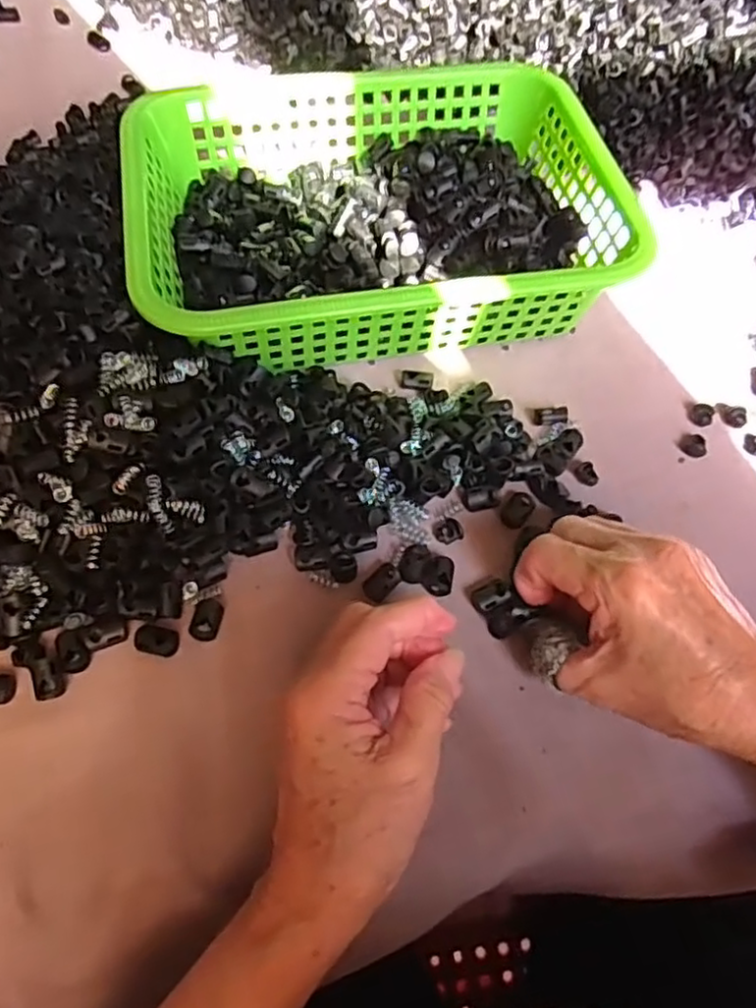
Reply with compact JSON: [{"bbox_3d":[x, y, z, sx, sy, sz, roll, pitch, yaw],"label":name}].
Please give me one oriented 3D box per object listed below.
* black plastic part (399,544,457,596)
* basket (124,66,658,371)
[{"bbox_3d":[0.026,0.035,0.360,0.031,0.007,0.022,26,61,12],"label":"black plastic part"},{"bbox_3d":[-0.002,-0.183,0.439,0.284,0.079,0.202,-7,60,-7],"label":"basket"}]

